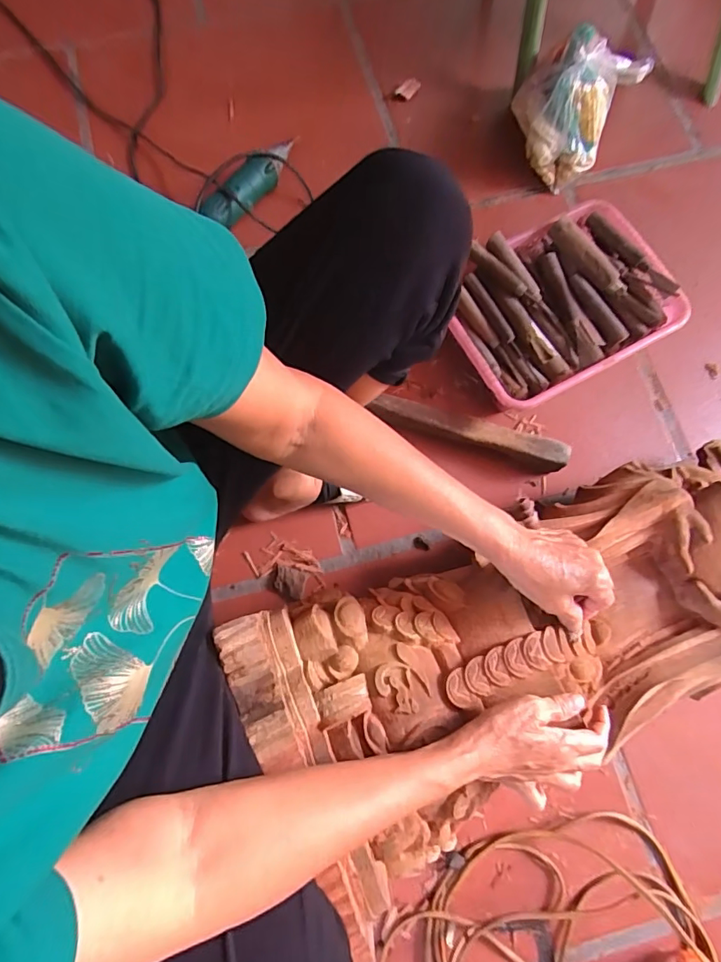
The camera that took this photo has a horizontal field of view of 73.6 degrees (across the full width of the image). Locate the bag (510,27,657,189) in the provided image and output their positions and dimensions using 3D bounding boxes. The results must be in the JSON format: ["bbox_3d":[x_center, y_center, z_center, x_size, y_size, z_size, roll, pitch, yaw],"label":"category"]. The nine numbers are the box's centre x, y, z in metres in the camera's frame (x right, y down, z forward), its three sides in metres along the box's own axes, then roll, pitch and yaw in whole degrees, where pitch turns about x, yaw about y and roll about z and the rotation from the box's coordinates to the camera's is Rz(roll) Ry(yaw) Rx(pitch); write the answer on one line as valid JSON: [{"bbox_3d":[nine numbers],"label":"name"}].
[{"bbox_3d":[0.329,-0.595,0.781,0.162,0.144,0.145,34,78,8],"label":"bag"}]

